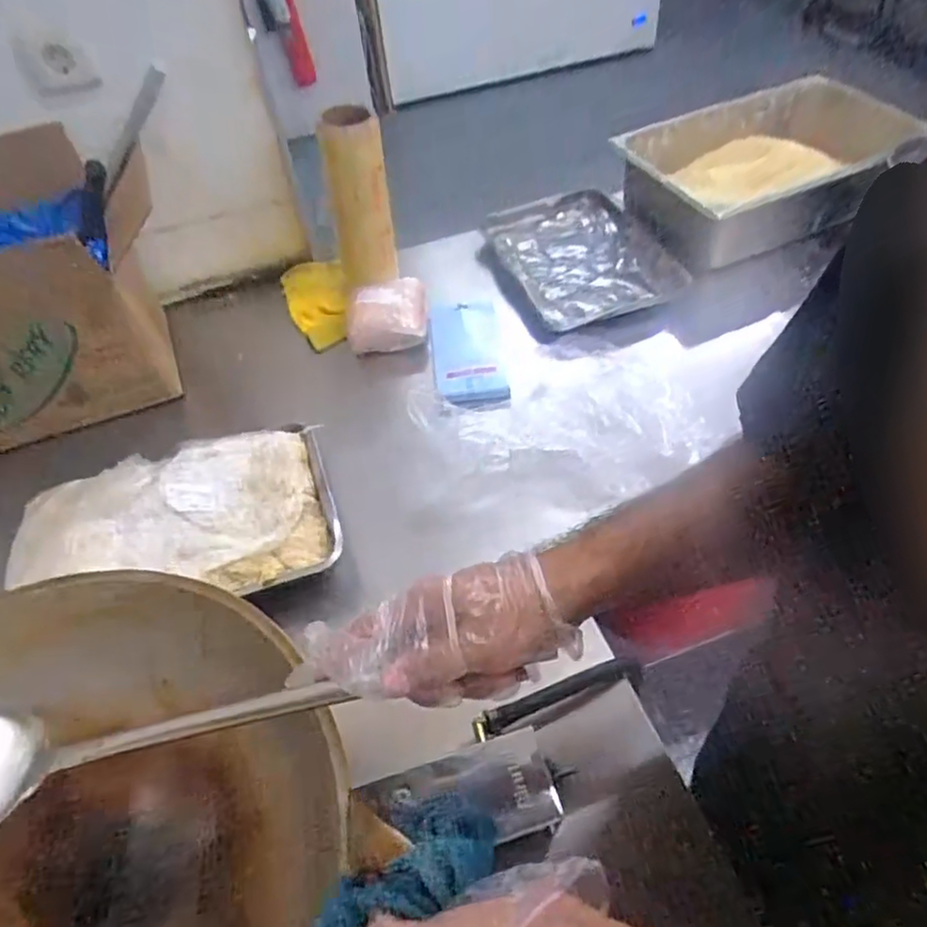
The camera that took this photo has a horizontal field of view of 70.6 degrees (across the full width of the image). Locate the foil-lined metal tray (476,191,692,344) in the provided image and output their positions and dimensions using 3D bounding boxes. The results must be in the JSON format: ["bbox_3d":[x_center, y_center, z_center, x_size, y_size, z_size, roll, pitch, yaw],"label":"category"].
[{"bbox_3d":[0.213,-0.376,1.197,0.312,0.067,0.400,-15,51,-7],"label":"foil-lined metal tray"}]

